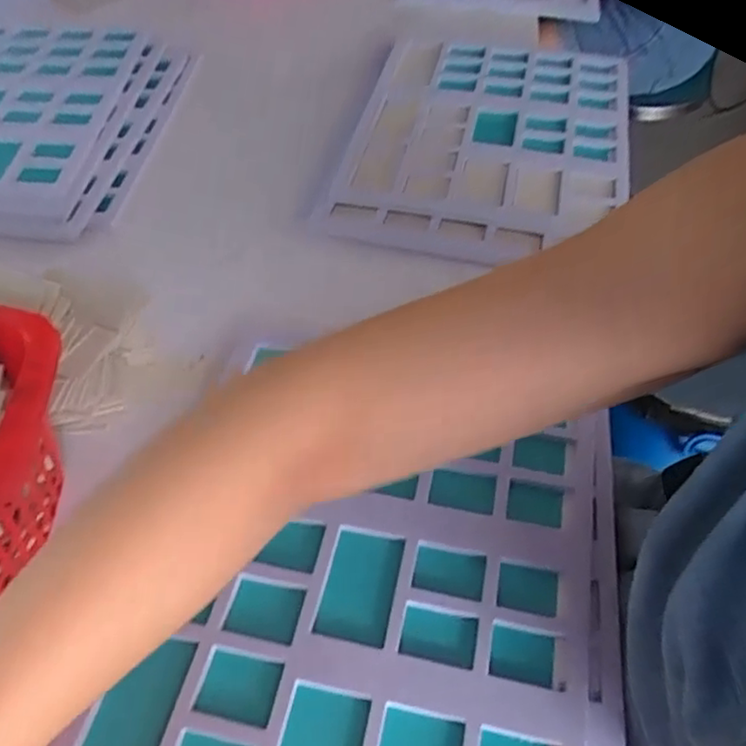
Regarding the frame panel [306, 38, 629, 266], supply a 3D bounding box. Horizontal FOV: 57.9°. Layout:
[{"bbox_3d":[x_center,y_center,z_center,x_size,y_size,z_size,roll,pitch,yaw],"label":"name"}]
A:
[{"bbox_3d":[0.156,-0.319,0.887,0.350,0.032,0.465,13,54,9],"label":"frame panel"}]

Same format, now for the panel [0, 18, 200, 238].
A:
[{"bbox_3d":[-0.505,-0.355,0.913,0.431,0.061,0.449,3,51,1],"label":"panel"}]

